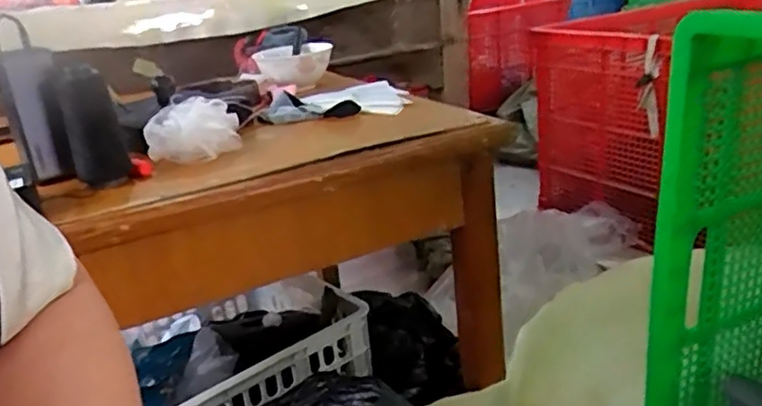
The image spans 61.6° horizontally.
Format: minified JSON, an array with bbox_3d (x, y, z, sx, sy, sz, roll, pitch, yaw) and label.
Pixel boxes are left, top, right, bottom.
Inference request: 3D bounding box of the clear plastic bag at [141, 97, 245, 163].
[{"bbox_3d":[-0.195,-0.076,0.661,0.095,0.047,0.073,-11,22,-14],"label":"clear plastic bag"}]

